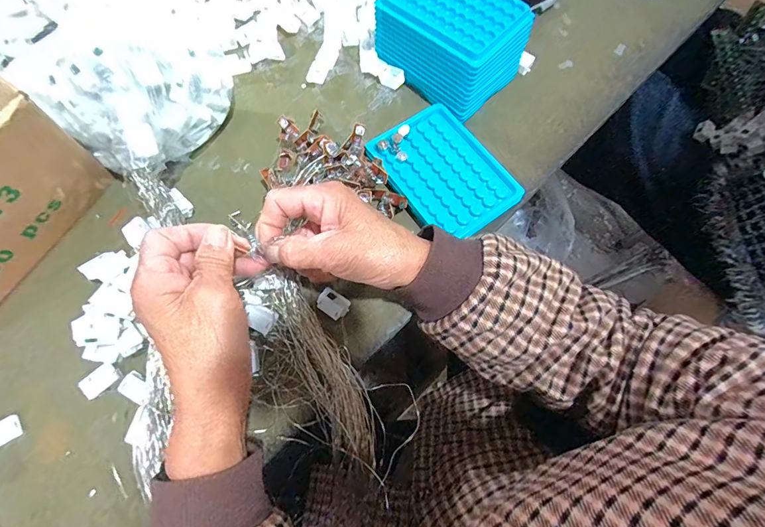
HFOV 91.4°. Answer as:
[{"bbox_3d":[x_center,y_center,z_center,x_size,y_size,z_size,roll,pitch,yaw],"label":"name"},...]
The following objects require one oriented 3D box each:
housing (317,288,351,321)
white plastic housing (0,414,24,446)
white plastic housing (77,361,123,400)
[{"bbox_3d":[-0.043,0.036,0.328,0.027,0.014,0.020,36,75,9],"label":"housing"},{"bbox_3d":[-0.310,0.137,0.303,0.025,0.004,0.019,-29,75,-10],"label":"white plastic housing"},{"bbox_3d":[-0.233,0.096,0.309,0.029,0.011,0.018,-42,78,-13],"label":"white plastic housing"}]

